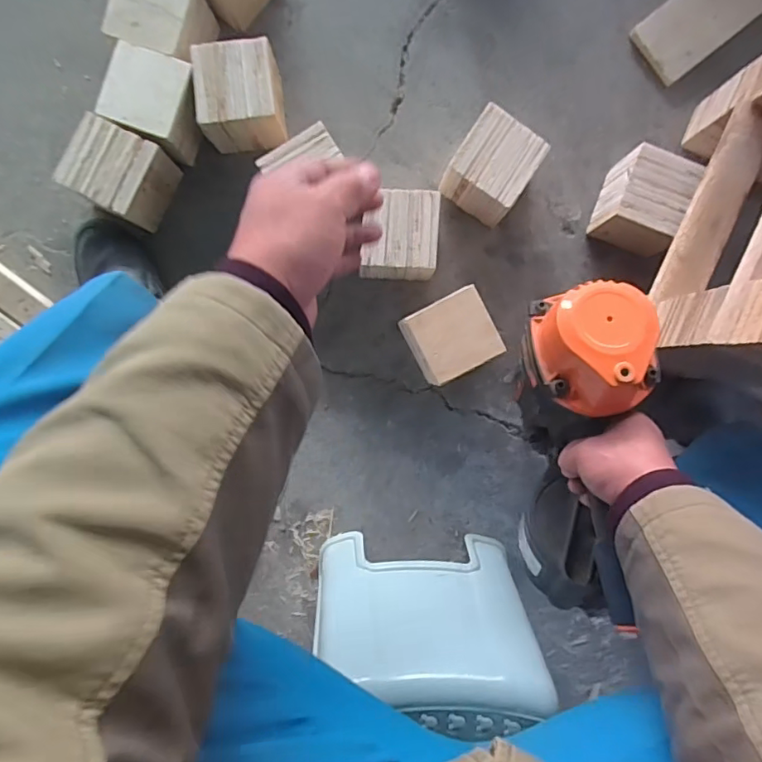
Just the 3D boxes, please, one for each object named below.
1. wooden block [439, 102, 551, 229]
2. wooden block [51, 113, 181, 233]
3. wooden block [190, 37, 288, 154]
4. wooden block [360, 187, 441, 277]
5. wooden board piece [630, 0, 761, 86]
[{"bbox_3d":[0.140,-0.266,0.677,0.090,0.094,0.097,36,91,1],"label":"wooden block"},{"bbox_3d":[-0.325,-0.258,0.675,0.101,0.096,0.095,25,91,1],"label":"wooden block"},{"bbox_3d":[-0.173,-0.349,0.674,0.100,0.093,0.108,-8,90,1],"label":"wooden block"},{"bbox_3d":[0.024,-0.180,0.676,0.094,0.092,0.097,4,90,1],"label":"wooden block"},{"bbox_3d":[0.447,-0.501,0.709,0.220,0.020,0.090,-38,90,1],"label":"wooden board piece"}]

